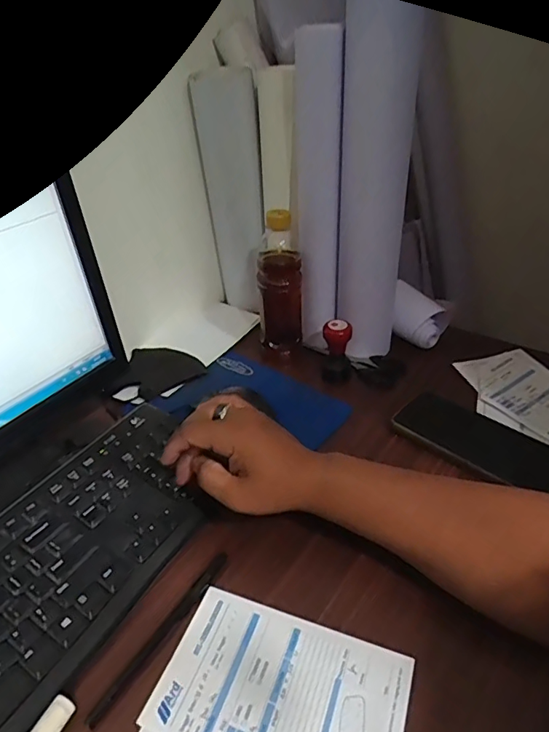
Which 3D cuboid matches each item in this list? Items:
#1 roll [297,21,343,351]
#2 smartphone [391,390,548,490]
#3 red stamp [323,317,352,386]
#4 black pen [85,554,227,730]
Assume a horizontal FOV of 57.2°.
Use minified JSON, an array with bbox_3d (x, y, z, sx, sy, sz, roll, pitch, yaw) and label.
[{"bbox_3d":[0.053,-0.189,0.599,0.038,0.355,0.044,-10,37,-10],"label":"roll"},{"bbox_3d":[0.215,0.075,0.527,0.167,0.012,0.081,24,44,32],"label":"smartphone"},{"bbox_3d":[0.078,-0.020,0.617,0.032,0.075,0.032,-26,42,-28],"label":"red stamp"},{"bbox_3d":[-0.083,0.201,0.383,0.011,0.005,0.146,20,42,28],"label":"black pen"}]

